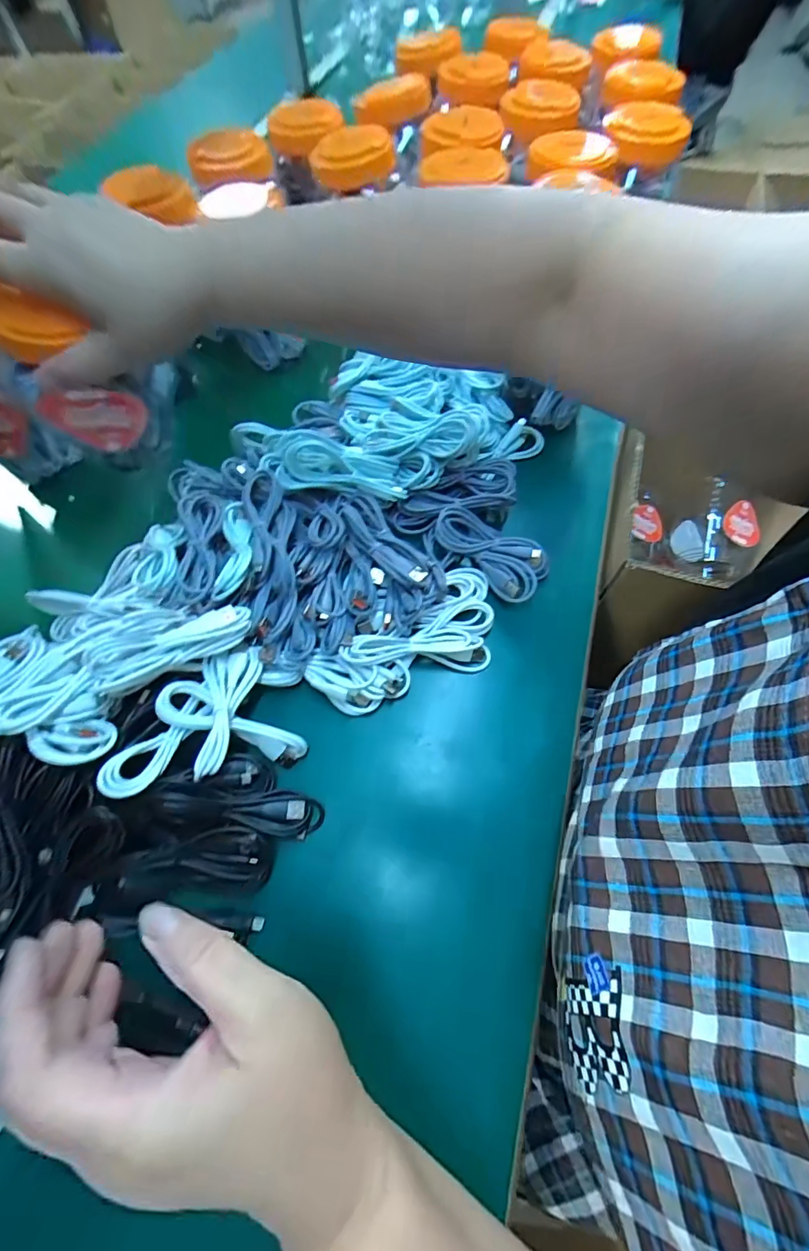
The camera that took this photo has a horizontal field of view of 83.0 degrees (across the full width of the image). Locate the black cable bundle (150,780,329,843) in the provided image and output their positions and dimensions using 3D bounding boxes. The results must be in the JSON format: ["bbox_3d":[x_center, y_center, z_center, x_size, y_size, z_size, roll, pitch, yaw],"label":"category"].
[{"bbox_3d":[-0.116,0.132,0.327,0.113,0.021,0.031,13,63,-14],"label":"black cable bundle"}]

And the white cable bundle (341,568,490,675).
[{"bbox_3d":[0.014,-0.008,0.400,0.123,0.030,0.095,-1,63,2],"label":"white cable bundle"}]

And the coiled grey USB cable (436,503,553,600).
[{"bbox_3d":[0.078,-0.070,0.413,0.104,0.018,0.056,30,68,16],"label":"coiled grey USB cable"}]

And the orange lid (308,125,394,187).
[{"bbox_3d":[-0.057,-0.513,0.495,0.084,0.031,0.072,6,64,5],"label":"orange lid"}]

